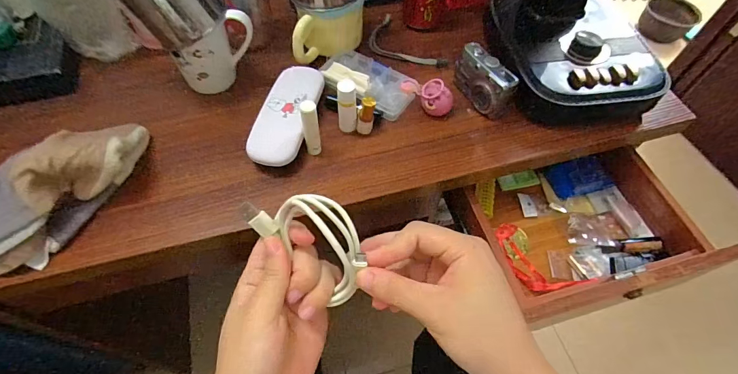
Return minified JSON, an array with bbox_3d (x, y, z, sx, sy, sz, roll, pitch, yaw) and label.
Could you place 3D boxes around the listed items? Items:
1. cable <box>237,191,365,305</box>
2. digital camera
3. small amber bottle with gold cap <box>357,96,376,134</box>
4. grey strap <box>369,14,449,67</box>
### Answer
[{"bbox_3d":[-0.039,0.032,0.257,0.086,0.053,0.040,35,64,18],"label":"cable"},{"bbox_3d":[0.148,-0.132,0.491,0.026,0.065,0.093,-24,62,-16],"label":"digital camera"},{"bbox_3d":[-0.003,-0.087,0.465,0.020,0.044,0.017,2,59,-1],"label":"small amber bottle with gold cap"},{"bbox_3d":[0.050,-0.206,0.567,0.062,0.016,0.130,-36,66,-21],"label":"grey strap"}]

